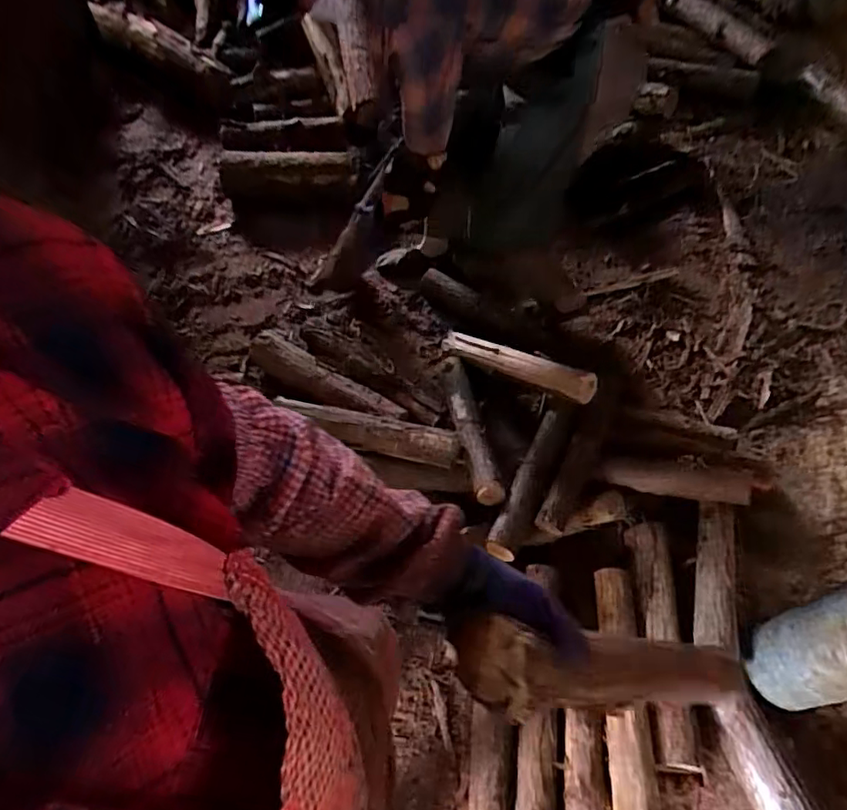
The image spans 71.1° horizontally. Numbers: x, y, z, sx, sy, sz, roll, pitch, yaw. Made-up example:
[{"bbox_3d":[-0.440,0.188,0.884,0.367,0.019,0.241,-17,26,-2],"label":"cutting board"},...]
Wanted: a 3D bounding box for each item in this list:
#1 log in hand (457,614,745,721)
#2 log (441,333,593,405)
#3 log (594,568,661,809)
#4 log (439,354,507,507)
[{"bbox_3d":[0.182,0.248,0.550,0.362,0.064,0.066,18,49,-34],"label":"log in hand"},{"bbox_3d":[0.228,-0.111,1.547,0.466,0.076,0.072,23,58,37],"label":"log"},{"bbox_3d":[0.404,0.585,1.199,0.087,0.054,0.515,3,57,2],"label":"log"},{"bbox_3d":[0.111,0.052,1.509,0.076,0.083,0.507,-8,41,-5],"label":"log"}]

